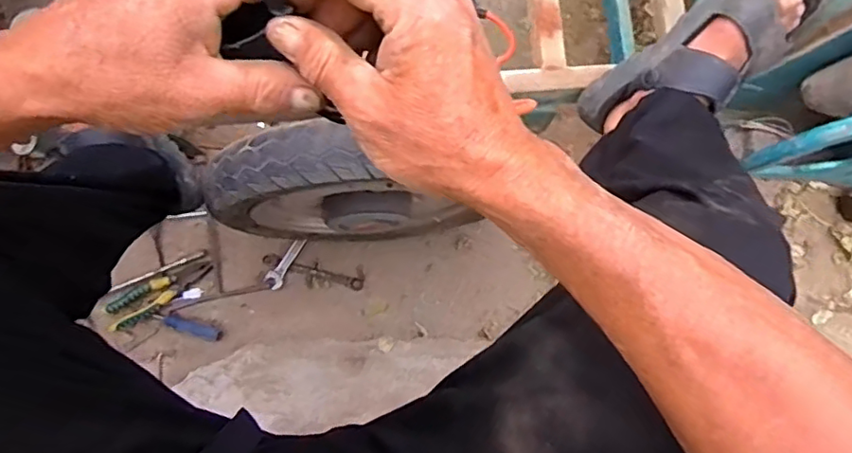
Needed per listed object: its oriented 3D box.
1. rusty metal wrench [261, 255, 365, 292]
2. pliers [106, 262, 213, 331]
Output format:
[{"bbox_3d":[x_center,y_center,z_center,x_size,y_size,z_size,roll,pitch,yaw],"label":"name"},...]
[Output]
[{"bbox_3d":[-0.202,0.080,1.068,0.183,0.007,0.024,15,80,4],"label":"rusty metal wrench"},{"bbox_3d":[-0.462,0.114,1.031,0.180,0.028,0.052,-31,80,-5],"label":"pliers"}]

